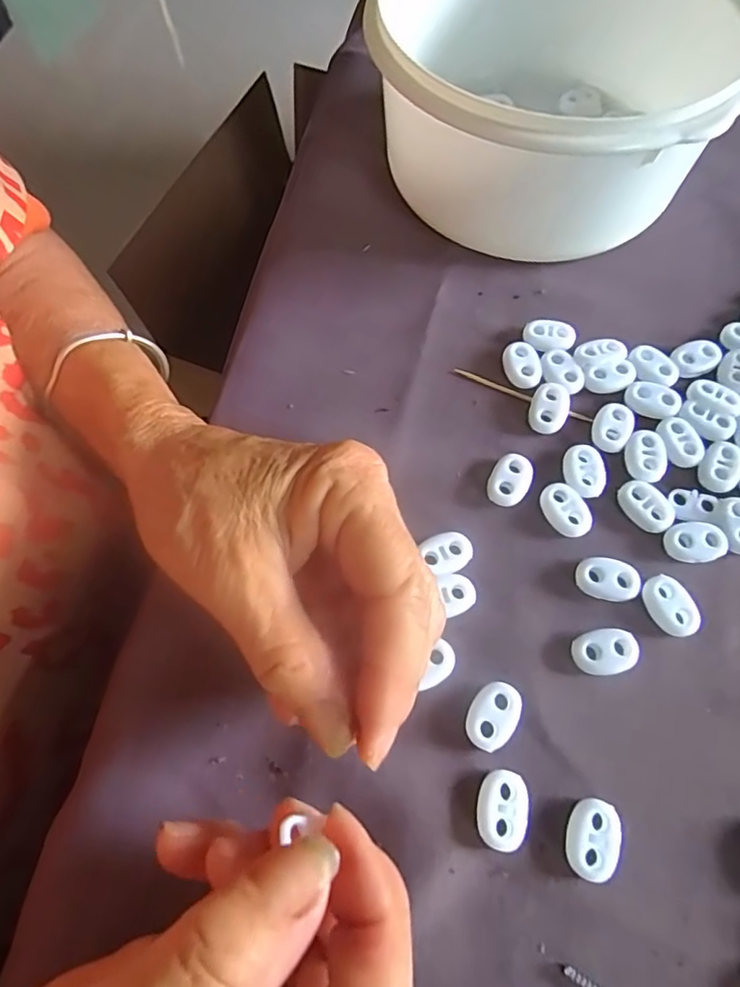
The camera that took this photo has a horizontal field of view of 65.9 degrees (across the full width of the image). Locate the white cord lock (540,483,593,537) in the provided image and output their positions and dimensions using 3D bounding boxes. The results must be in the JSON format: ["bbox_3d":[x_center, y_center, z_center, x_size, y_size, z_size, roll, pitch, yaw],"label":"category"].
[{"bbox_3d":[0.077,0.007,0.225,0.015,0.006,0.022,-34,71,-13],"label":"white cord lock"}]

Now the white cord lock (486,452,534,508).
[{"bbox_3d":[0.057,-0.005,0.230,0.016,0.006,0.022,28,70,11],"label":"white cord lock"}]

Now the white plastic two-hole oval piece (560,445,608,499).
[{"bbox_3d":[0.087,-0.009,0.229,0.017,0.004,0.022,5,67,3],"label":"white plastic two-hole oval piece"}]

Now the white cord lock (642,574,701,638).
[{"bbox_3d":[0.110,0.041,0.209,0.014,0.006,0.022,-18,68,-7],"label":"white cord lock"}]

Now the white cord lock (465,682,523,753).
[{"bbox_3d":[0.042,0.076,0.195,0.015,0.005,0.022,32,71,13],"label":"white cord lock"}]

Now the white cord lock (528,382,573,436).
[{"bbox_3d":[0.076,-0.036,0.242,0.016,0.007,0.022,25,70,10],"label":"white cord lock"}]

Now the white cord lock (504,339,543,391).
[{"bbox_3d":[0.067,-0.057,0.252,0.015,0.006,0.022,-10,68,-4],"label":"white cord lock"}]

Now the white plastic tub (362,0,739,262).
[{"bbox_3d":[0.092,-0.186,0.268,0.143,0.075,0.167,32,71,13],"label":"white plastic tub"}]

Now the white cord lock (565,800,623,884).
[{"bbox_3d":[0.070,0.109,0.180,0.015,0.006,0.022,15,68,7],"label":"white cord lock"}]

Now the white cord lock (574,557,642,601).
[{"bbox_3d":[0.088,0.033,0.213,0.023,0.007,0.015,11,68,5],"label":"white cord lock"}]

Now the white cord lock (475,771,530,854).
[{"bbox_3d":[0.042,0.101,0.183,0.016,0.006,0.023,10,68,5],"label":"white cord lock"}]

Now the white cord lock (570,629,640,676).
[{"bbox_3d":[0.083,0.056,0.203,0.022,0.006,0.015,-10,68,-4],"label":"white cord lock"}]

